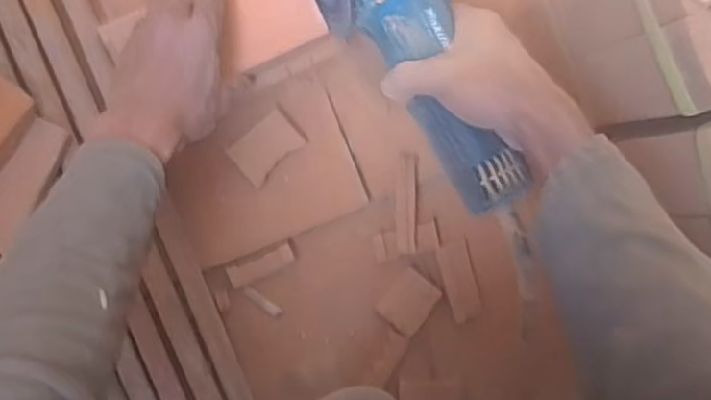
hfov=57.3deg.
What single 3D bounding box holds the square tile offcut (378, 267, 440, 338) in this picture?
[{"bbox_3d":[0.052,0.098,0.621,0.044,0.008,0.053,41,86,-7],"label":"square tile offcut"}]

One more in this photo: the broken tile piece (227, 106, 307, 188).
[{"bbox_3d":[-0.081,-0.050,0.602,0.063,0.012,0.042,-42,96,-5],"label":"broken tile piece"}]

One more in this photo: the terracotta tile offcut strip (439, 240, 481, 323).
[{"bbox_3d":[0.102,0.079,0.633,0.030,0.005,0.075,-13,93,-7],"label":"terracotta tile offcut strip"}]

